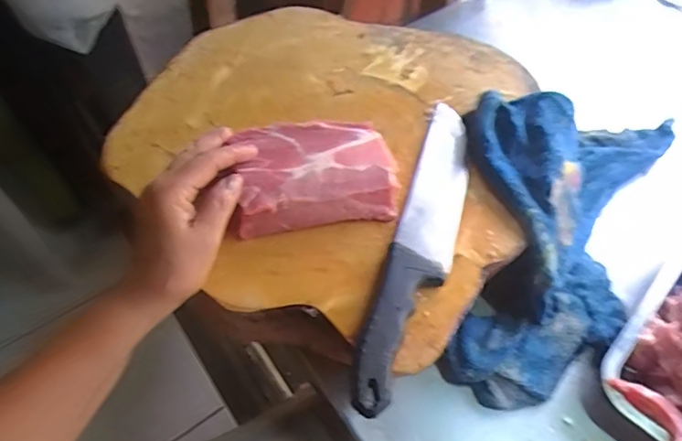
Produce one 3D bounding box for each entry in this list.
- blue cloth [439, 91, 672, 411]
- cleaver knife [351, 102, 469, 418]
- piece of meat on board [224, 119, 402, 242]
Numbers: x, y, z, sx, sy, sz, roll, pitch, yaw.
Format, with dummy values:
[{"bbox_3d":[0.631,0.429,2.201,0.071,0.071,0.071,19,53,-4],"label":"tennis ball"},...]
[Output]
[{"bbox_3d":[0.212,-0.020,0.535,0.208,0.115,0.398,24,61,13],"label":"blue cloth"},{"bbox_3d":[0.074,0.011,0.453,0.053,0.034,0.312,16,59,9],"label":"cleaver knife"},{"bbox_3d":[-0.023,-0.043,0.463,0.136,0.046,0.087,-11,59,-7],"label":"piece of meat on board"}]

